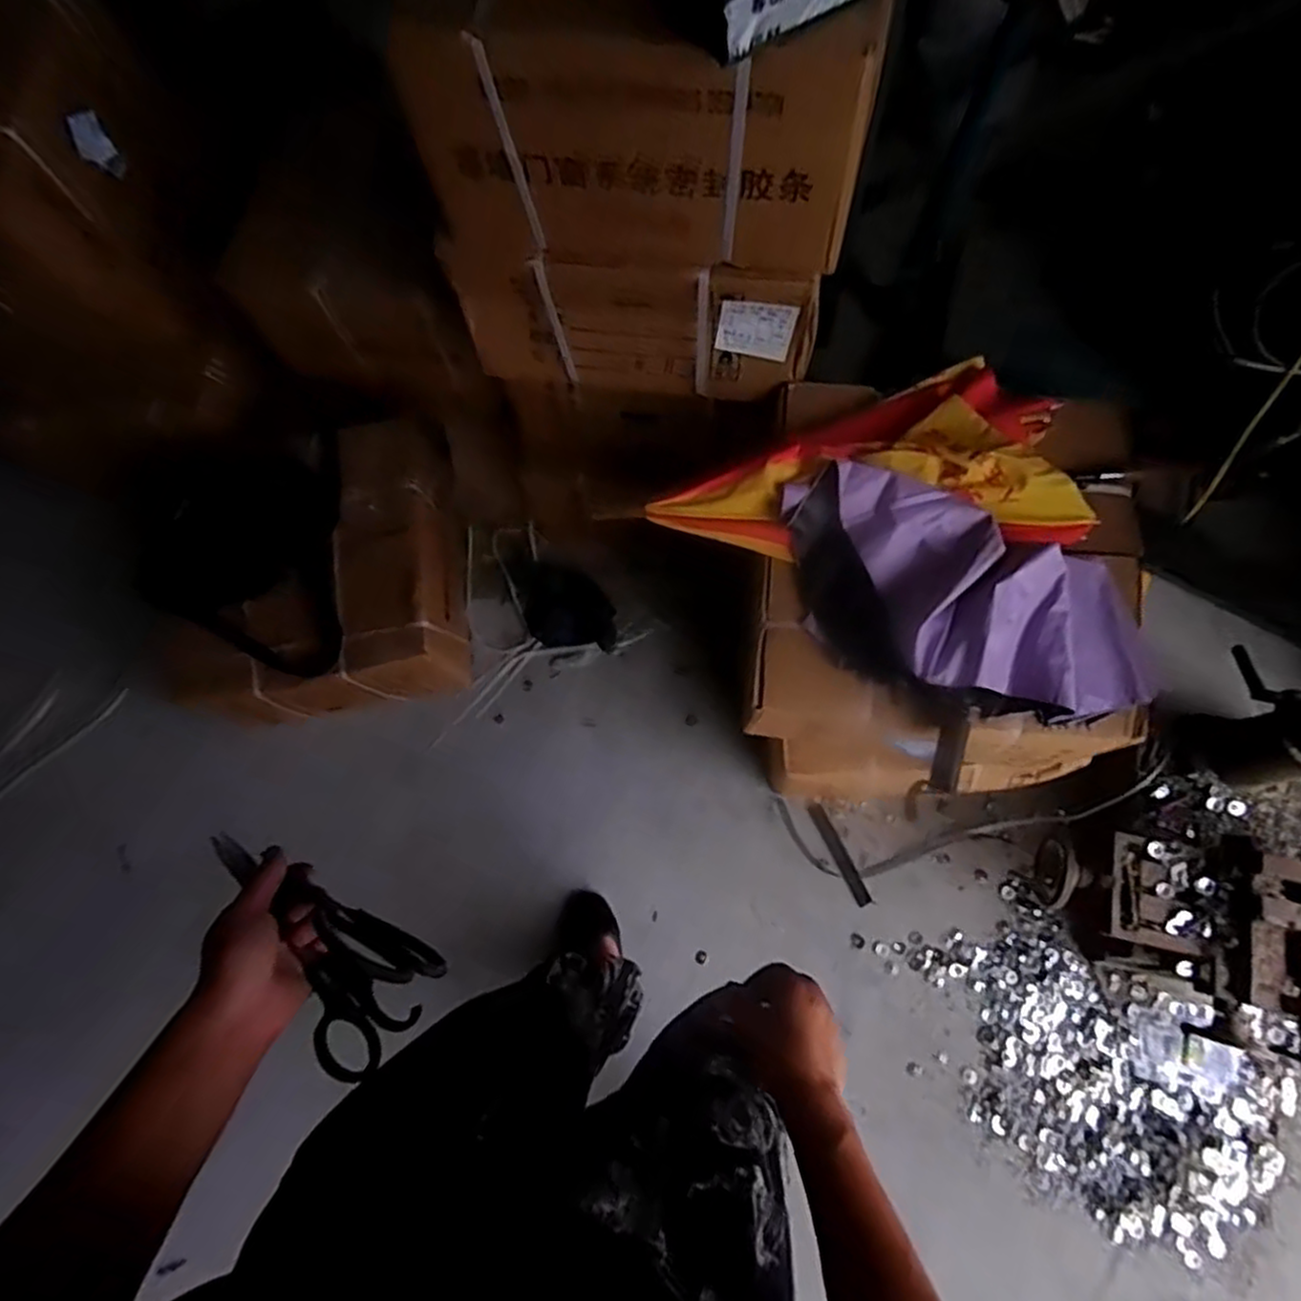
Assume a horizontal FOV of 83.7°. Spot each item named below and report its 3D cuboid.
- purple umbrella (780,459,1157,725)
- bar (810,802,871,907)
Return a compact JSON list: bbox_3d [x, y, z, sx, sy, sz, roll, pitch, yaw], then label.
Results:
[{"bbox_3d":[0.378,-0.054,0.903,0.463,0.107,0.232,23,77,12],"label":"purple umbrella"},{"bbox_3d":[0.352,0.378,1.355,0.025,0.009,0.200,-23,73,-5],"label":"bar"}]

